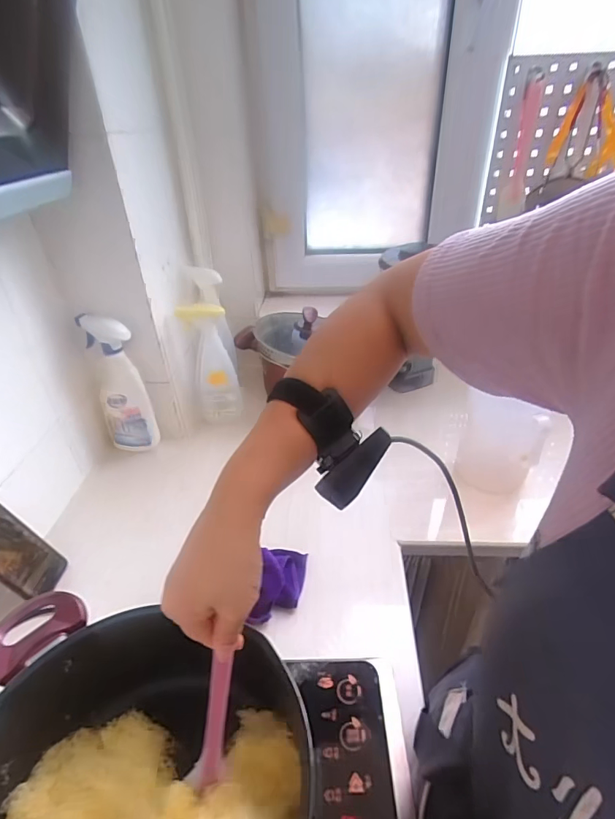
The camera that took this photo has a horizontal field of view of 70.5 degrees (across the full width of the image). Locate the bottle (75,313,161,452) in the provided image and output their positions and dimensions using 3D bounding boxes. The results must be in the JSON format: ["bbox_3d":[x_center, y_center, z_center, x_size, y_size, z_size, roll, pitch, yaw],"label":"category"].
[{"bbox_3d":[-0.356,-0.041,0.833,0.084,0.266,0.064,-22,39,-27],"label":"bottle"}]

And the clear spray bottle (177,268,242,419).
[{"bbox_3d":[-0.197,-0.118,0.885,0.097,0.310,0.063,-10,35,-11],"label":"clear spray bottle"}]

